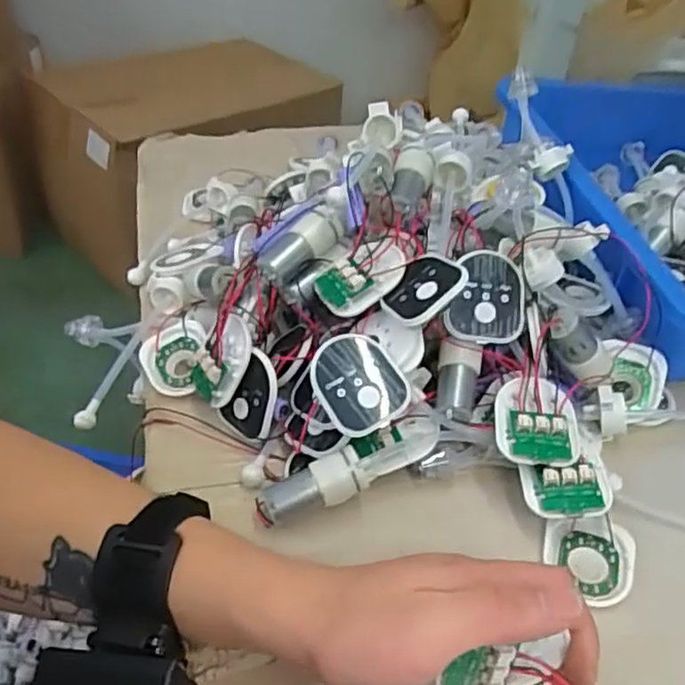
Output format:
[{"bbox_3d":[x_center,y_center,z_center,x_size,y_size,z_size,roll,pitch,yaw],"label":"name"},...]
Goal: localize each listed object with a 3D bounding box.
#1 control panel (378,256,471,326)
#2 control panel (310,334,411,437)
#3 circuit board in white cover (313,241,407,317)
[{"bbox_3d":[0.048,-0.032,0.403,0.047,0.007,0.049,-43,36,-4],"label":"control panel"},{"bbox_3d":[0.009,0.024,0.398,0.050,0.010,0.056,-30,75,-13],"label":"control panel"},{"bbox_3d":[0.011,-0.041,0.425,0.057,0.011,0.042,-34,49,1],"label":"circuit board in white cover"}]

